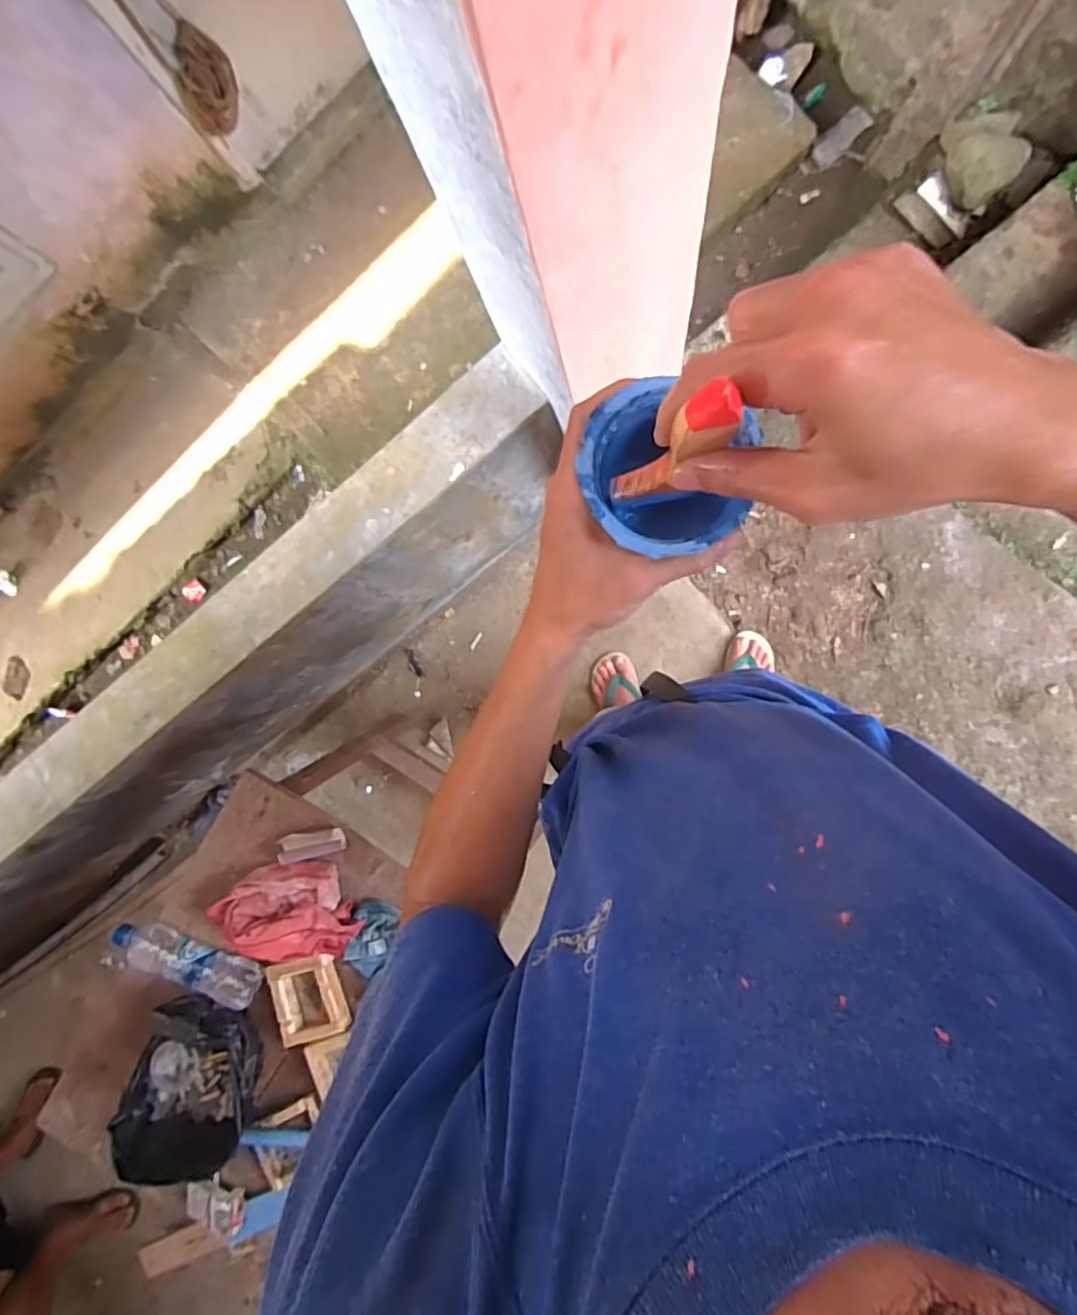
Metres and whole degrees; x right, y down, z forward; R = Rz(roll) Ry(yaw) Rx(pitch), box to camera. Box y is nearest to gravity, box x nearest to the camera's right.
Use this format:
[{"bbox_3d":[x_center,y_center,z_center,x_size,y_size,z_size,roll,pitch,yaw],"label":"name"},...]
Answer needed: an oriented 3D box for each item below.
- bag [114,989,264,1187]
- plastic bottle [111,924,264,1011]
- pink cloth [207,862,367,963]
[{"bbox_3d":[-0.523,0.649,0.943,0.165,0.115,0.250,11,94,9],"label":"bag"},{"bbox_3d":[-0.550,0.480,0.988,0.229,0.074,0.062,23,95,8],"label":"plastic bottle"},{"bbox_3d":[-0.393,0.397,0.957,0.215,0.066,0.149,-8,91,9],"label":"pink cloth"}]

